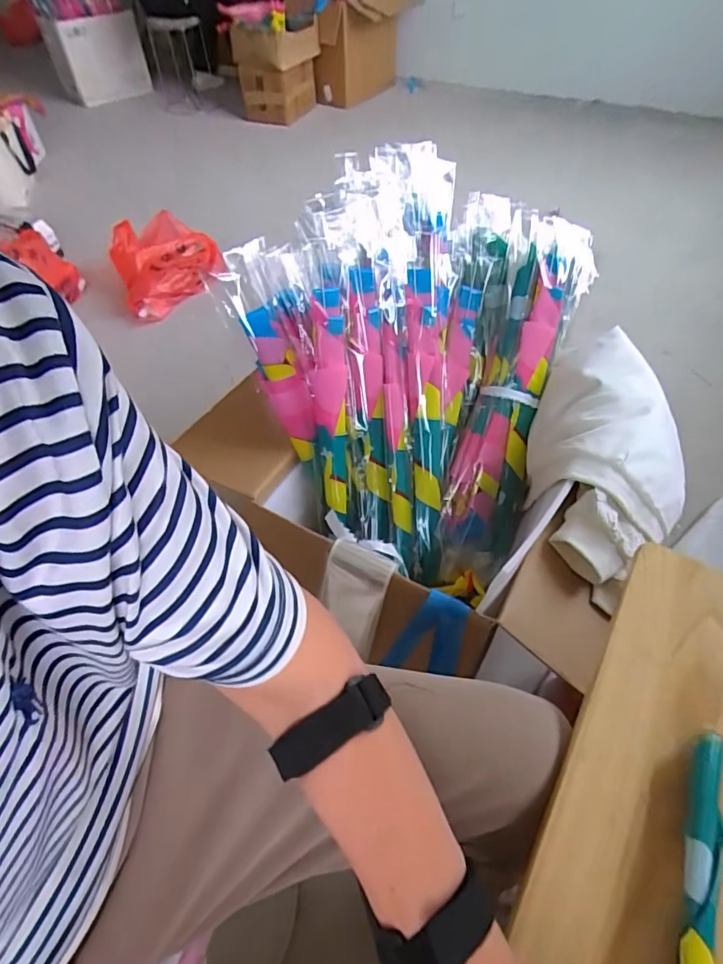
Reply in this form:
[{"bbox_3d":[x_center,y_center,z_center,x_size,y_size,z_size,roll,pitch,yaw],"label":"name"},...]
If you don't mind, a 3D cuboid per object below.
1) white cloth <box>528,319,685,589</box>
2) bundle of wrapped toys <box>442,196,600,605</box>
[{"bbox_3d":[0.382,-0.050,0.774,0.200,0.115,0.404,3,51,5],"label":"white cloth"},{"bbox_3d":[0.255,-0.151,0.909,0.226,0.078,0.691,9,94,11],"label":"bundle of wrapped toys"}]

